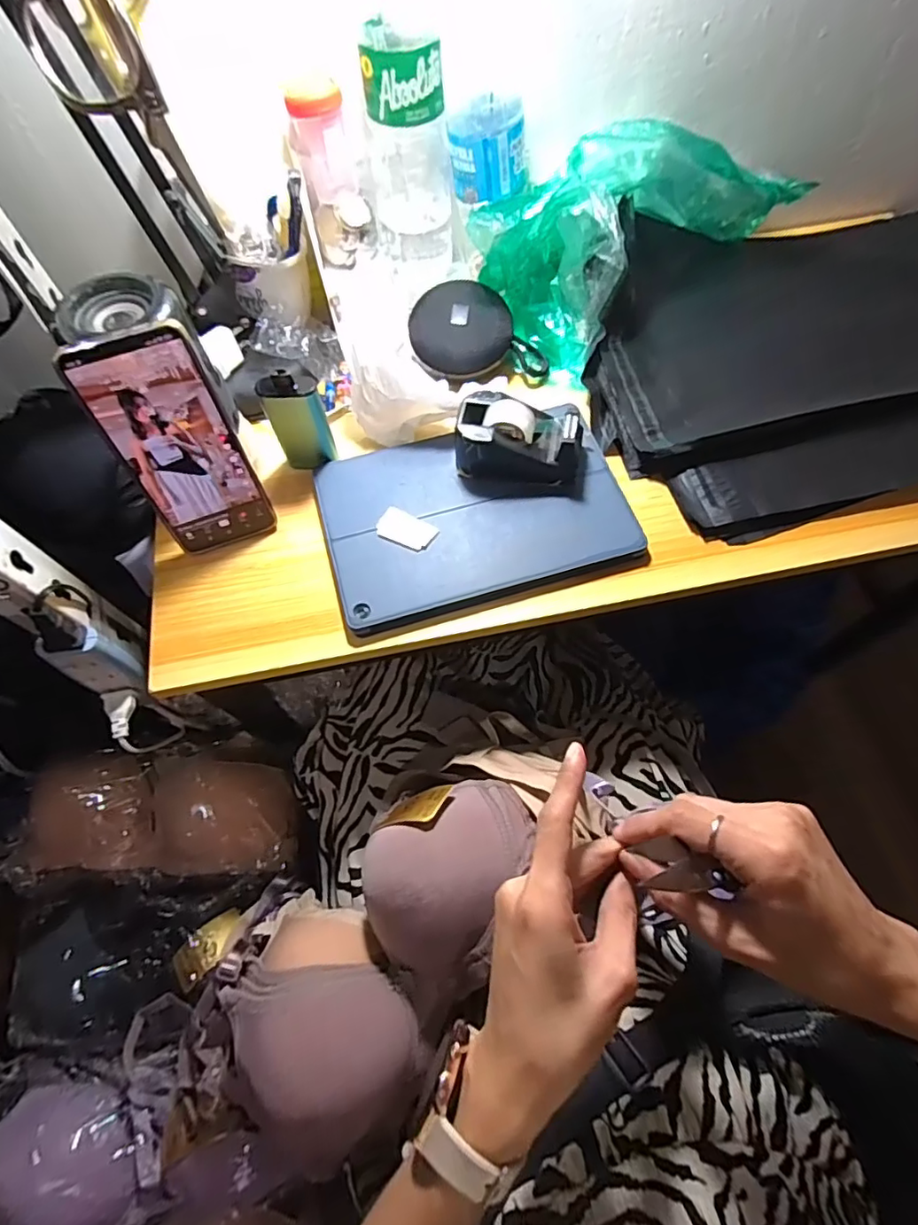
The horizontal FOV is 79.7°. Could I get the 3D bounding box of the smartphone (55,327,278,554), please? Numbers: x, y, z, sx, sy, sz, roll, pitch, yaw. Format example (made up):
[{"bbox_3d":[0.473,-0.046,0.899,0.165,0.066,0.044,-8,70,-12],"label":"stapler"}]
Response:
[{"bbox_3d":[-0.193,-0.110,0.388,0.076,0.162,0.004,-22,51,-9],"label":"smartphone"}]

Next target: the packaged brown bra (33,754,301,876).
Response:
[{"bbox_3d":[-0.283,0.191,0.526,0.240,0.060,0.098,1,65,1],"label":"packaged brown bra"}]

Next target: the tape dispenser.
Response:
[{"bbox_3d":[0.047,-0.137,0.445,0.097,0.044,0.064,-2,65,0],"label":"tape dispenser"}]

